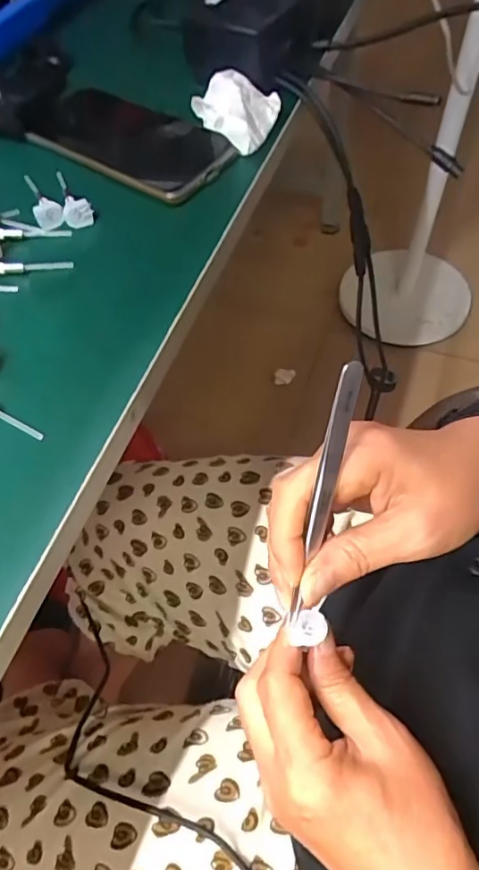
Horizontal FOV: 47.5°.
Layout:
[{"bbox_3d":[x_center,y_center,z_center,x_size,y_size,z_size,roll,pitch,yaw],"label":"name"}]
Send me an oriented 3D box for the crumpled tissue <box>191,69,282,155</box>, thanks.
[{"bbox_3d":[-0.004,-0.235,0.394,0.063,0.023,0.065,3,59,6],"label":"crumpled tissue"}]

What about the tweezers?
[{"bbox_3d":[0.036,0.032,0.239,0.009,0.130,0.008,10,21,5],"label":"tweezers"}]

